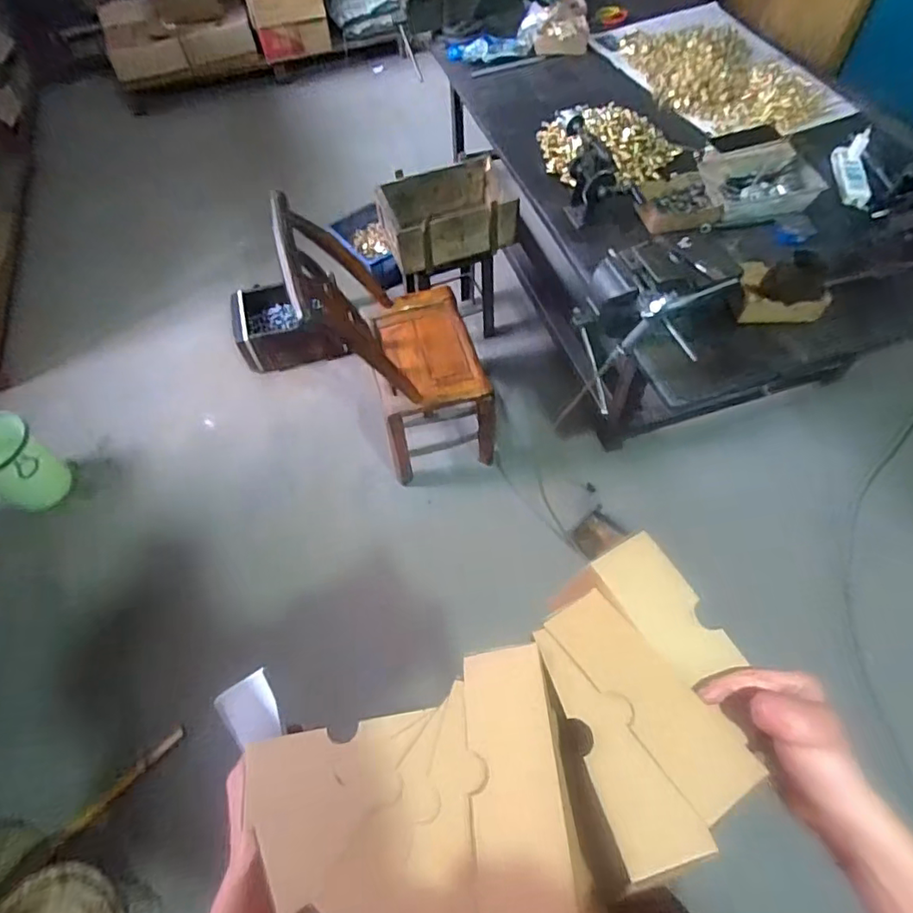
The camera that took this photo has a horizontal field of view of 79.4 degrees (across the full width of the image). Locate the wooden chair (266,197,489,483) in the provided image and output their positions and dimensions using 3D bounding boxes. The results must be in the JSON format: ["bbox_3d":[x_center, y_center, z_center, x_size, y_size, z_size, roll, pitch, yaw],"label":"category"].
[{"bbox_3d":[-0.151,-0.282,1.448,0.403,0.731,0.417,-17,59,-8],"label":"wooden chair"}]

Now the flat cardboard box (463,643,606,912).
[{"bbox_3d":[0.041,0.209,0.364,0.063,0.015,0.158,-7,55,-1],"label":"flat cardboard box"}]

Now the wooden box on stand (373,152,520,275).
[{"bbox_3d":[-0.012,-0.700,1.591,0.396,0.164,0.268,-19,59,-9],"label":"wooden box on stand"}]

